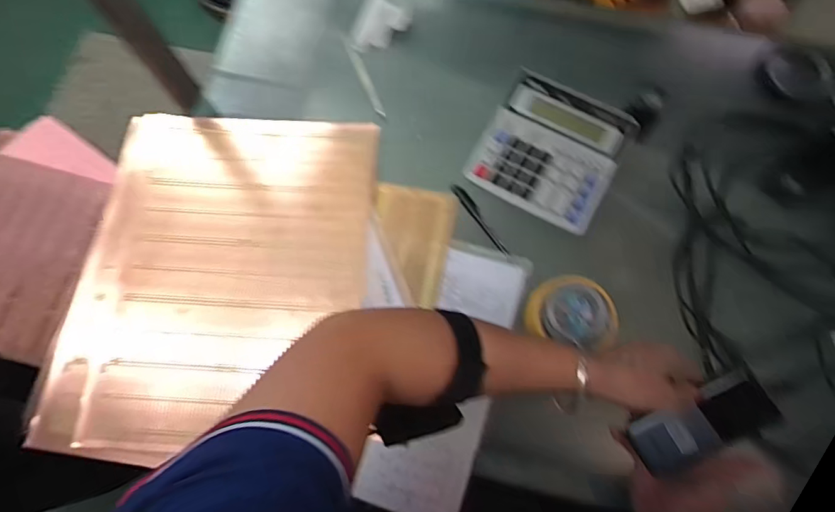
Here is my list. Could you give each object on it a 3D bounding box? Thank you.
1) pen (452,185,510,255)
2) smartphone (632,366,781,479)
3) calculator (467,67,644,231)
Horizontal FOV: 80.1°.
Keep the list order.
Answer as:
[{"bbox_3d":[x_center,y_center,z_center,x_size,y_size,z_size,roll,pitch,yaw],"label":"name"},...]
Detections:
[{"bbox_3d":[0.079,-0.046,0.617,0.015,0.013,0.109,-35,79,-8],"label":"pen"},{"bbox_3d":[0.264,0.158,0.464,0.124,0.011,0.057,-42,77,26],"label":"smartphone"},{"bbox_3d":[0.166,-0.131,0.620,0.161,0.033,0.161,30,78,7],"label":"calculator"}]

